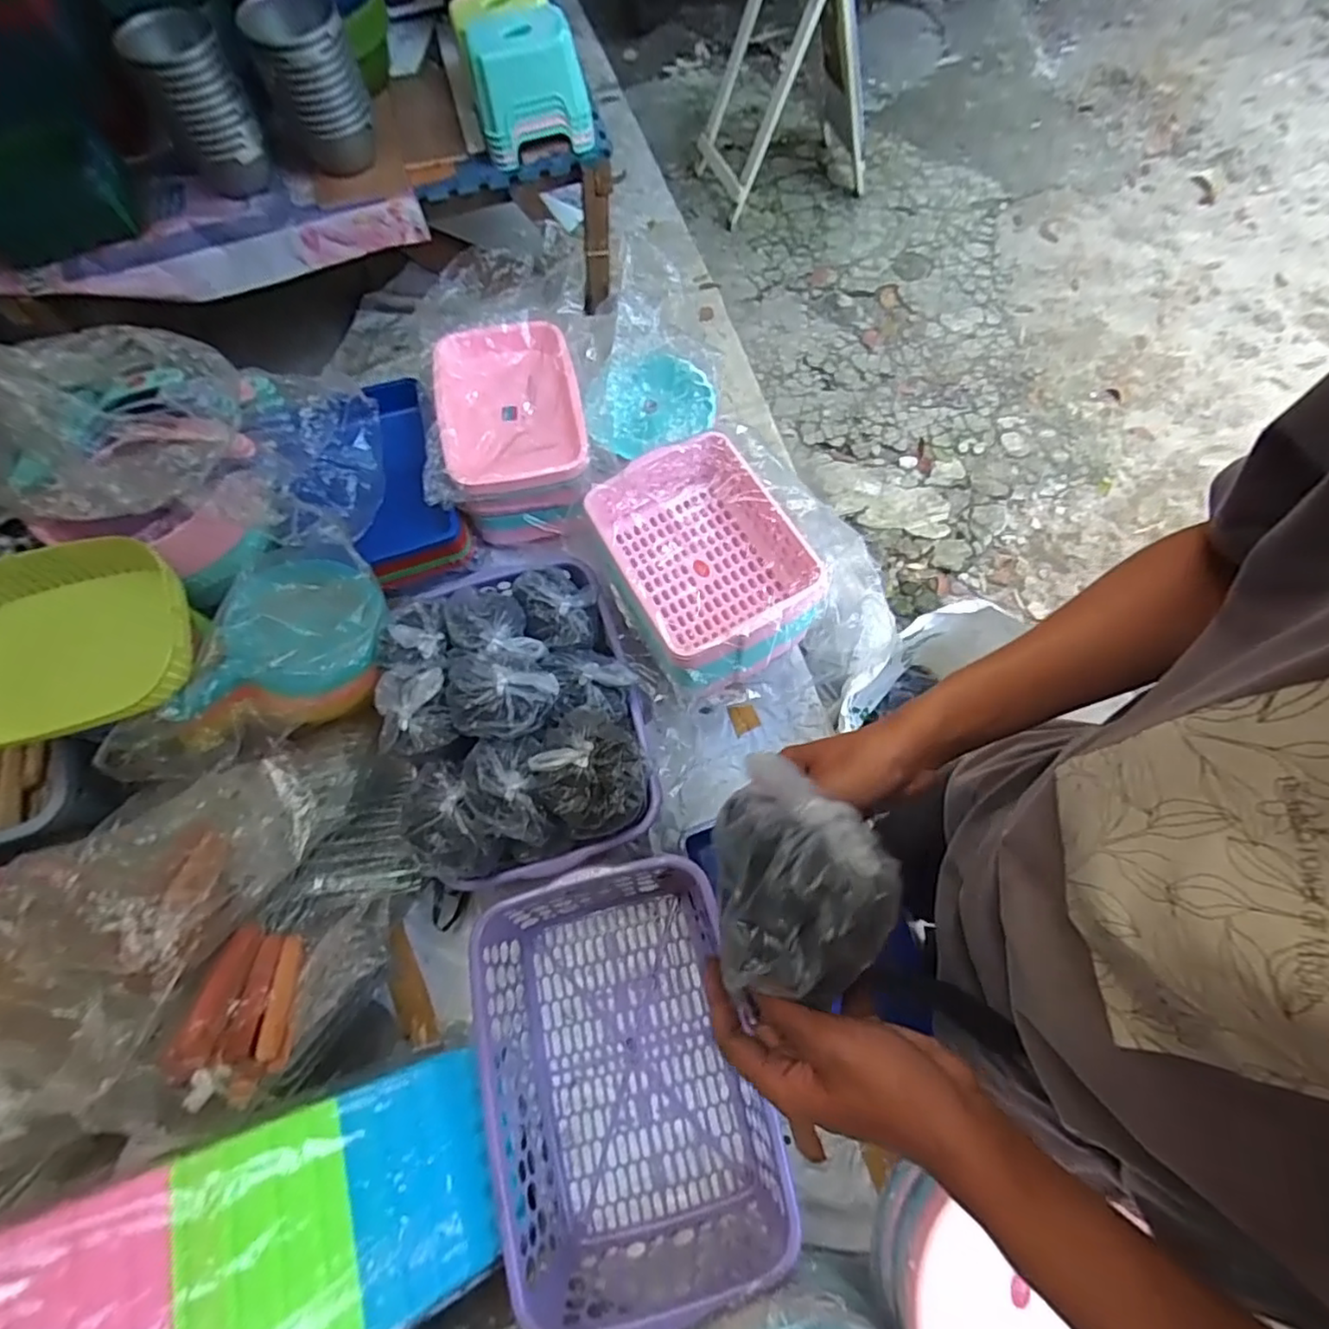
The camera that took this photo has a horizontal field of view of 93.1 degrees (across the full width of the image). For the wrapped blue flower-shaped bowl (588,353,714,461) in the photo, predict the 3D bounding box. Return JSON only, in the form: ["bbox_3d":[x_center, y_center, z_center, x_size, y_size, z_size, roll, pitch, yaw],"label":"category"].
[{"bbox_3d":[-0.021,-0.464,1.090,0.213,0.070,0.174,-5,69,1],"label":"wrapped blue flower-shaped bowl"}]

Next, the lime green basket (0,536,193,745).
[{"bbox_3d":[-0.791,-0.027,0.824,0.324,0.095,0.255,-16,75,-11],"label":"lime green basket"}]

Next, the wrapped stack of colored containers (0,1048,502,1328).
[{"bbox_3d":[-0.390,0.539,0.541,0.069,0.527,0.217,-30,65,32],"label":"wrapped stack of colored containers"}]

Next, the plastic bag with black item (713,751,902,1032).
[{"bbox_3d":[0.068,0.129,0.366,0.106,0.070,0.118,31,74,14],"label":"plastic bag with black item"}]

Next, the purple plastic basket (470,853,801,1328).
[{"bbox_3d":[-0.054,0.508,0.800,0.316,0.143,0.465,-17,69,-4],"label":"purple plastic basket"}]

